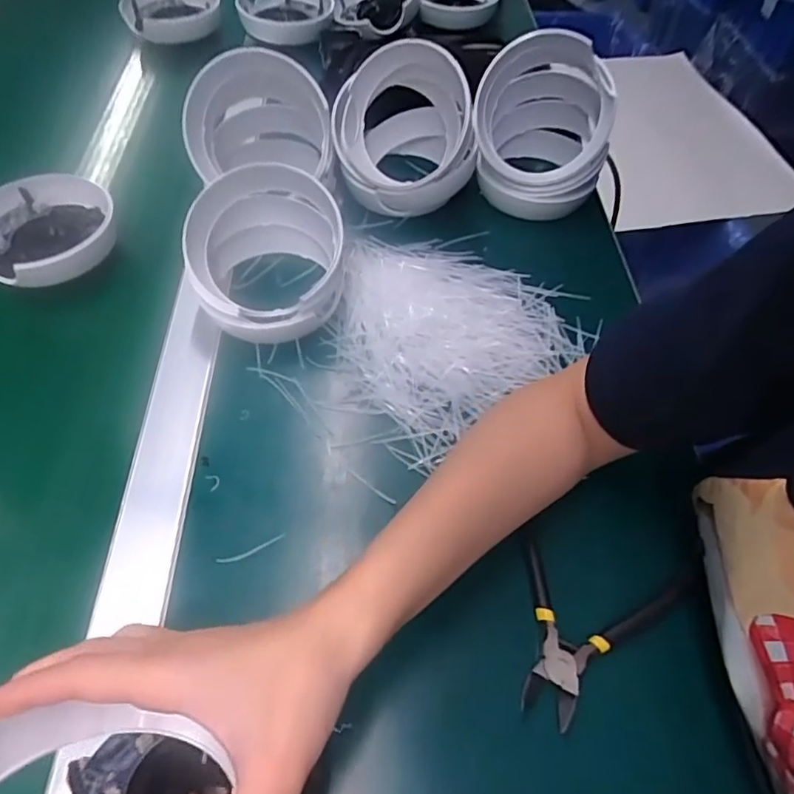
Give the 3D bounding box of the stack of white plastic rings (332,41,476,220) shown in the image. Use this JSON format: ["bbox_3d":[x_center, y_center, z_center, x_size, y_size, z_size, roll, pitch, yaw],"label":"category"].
[{"bbox_3d":[0.007,-0.251,0.523,0.124,0.123,0.124,1,55,0],"label":"stack of white plastic rings"}]

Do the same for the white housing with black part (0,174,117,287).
[{"bbox_3d":[-0.299,-0.138,0.477,0.111,0.032,0.114,1,55,-1],"label":"white housing with black part"}]

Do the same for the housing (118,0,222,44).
[{"bbox_3d":[-0.292,-0.504,0.729,0.120,0.039,0.122,-13,57,-10],"label":"housing"}]

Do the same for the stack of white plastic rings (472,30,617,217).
[{"bbox_3d":[0.139,-0.251,0.521,0.113,0.128,0.112,22,58,13],"label":"stack of white plastic rings"}]

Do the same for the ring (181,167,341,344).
[{"bbox_3d":[-0.103,-0.112,0.444,0.108,0.082,0.111,1,55,-1],"label":"ring"}]

